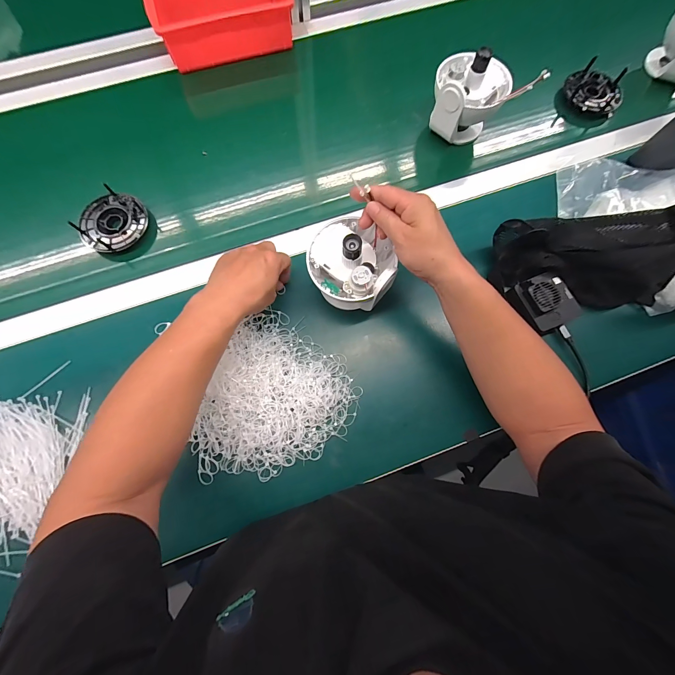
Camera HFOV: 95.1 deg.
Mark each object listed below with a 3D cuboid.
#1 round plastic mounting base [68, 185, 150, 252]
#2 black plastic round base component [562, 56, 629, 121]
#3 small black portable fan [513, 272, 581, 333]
[{"bbox_3d":[-0.353,-0.179,0.493,0.096,0.036,0.097,0,76,0],"label":"round plastic mounting base"},{"bbox_3d":[0.454,-0.443,0.545,0.089,0.030,0.082,12,76,3],"label":"black plastic round base component"},{"bbox_3d":[0.303,-0.055,0.440,0.071,0.022,0.076,-23,77,-6],"label":"small black portable fan"}]

